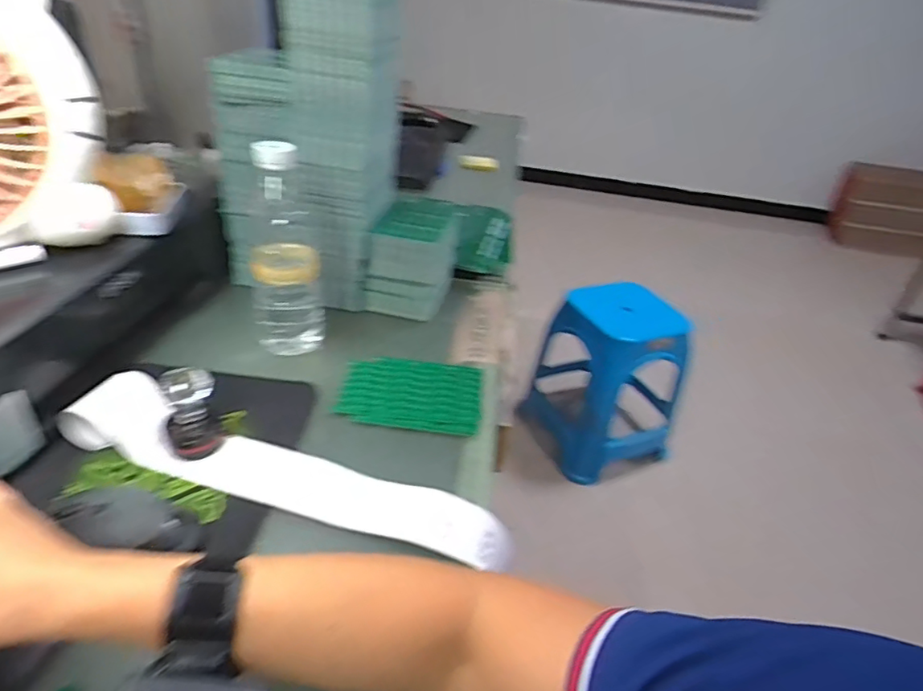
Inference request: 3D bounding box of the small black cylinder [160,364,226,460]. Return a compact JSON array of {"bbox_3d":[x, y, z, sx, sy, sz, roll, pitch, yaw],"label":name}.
[{"bbox_3d":[-0.238,0.056,0.484,0.049,0.073,0.048,-12,38,-26],"label":"small black cylinder"}]

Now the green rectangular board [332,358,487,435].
[{"bbox_3d":[-0.051,0.048,0.595,0.147,0.014,0.124,6,28,-4],"label":"green rectangular board"}]

